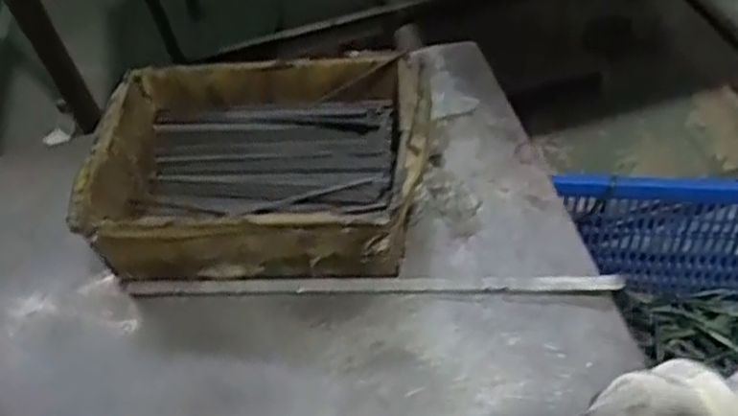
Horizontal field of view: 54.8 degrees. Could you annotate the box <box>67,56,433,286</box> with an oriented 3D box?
[{"bbox_3d":[-0.086,-0.035,0.556,0.250,0.083,0.178,3,51,7],"label":"box"}]

